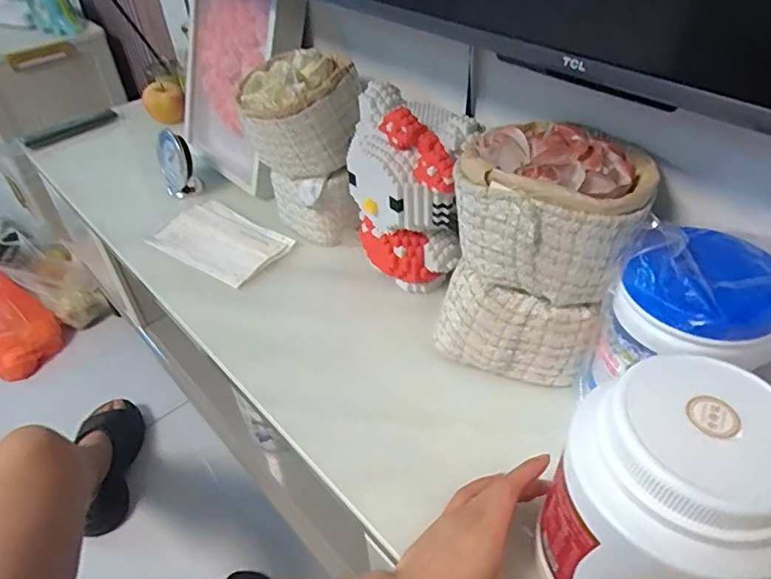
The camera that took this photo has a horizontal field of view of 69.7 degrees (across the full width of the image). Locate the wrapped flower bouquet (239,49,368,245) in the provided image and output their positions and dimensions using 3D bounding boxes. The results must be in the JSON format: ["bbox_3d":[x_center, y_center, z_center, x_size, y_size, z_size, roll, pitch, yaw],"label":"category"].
[{"bbox_3d":[-0.097,-0.173,0.696,0.139,0.206,0.120,-1,42,3],"label":"wrapped flower bouquet"}]

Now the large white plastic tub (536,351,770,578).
[{"bbox_3d":[0.164,0.136,0.333,0.103,0.177,0.113,-25,46,-22],"label":"large white plastic tub"}]

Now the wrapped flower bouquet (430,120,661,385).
[{"bbox_3d":[0.135,-0.025,0.501,0.163,0.210,0.109,7,44,12],"label":"wrapped flower bouquet"}]

